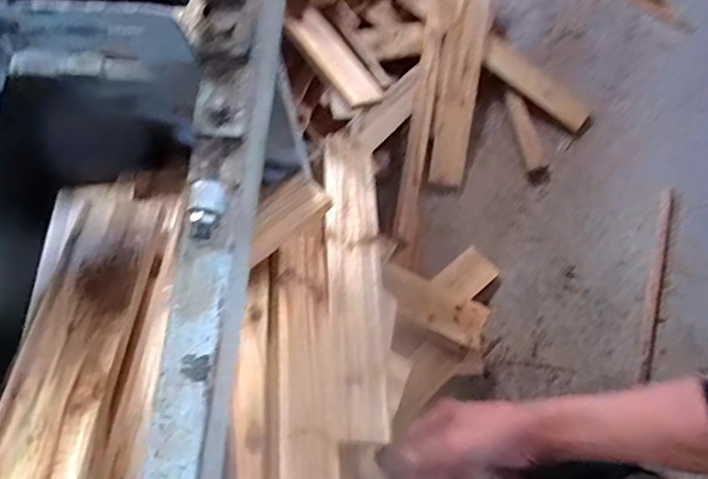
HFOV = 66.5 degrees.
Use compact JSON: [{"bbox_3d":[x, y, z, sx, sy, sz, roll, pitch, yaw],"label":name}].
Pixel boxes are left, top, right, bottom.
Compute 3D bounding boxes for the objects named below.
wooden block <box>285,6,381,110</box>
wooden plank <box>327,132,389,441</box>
[{"bbox_3d":[-0.028,-0.295,0.885,0.093,0.032,0.193,-29,78,-42],"label":"wooden block"},{"bbox_3d":[0.006,0.040,0.793,0.090,0.025,0.500,10,57,-21],"label":"wooden plank"}]

